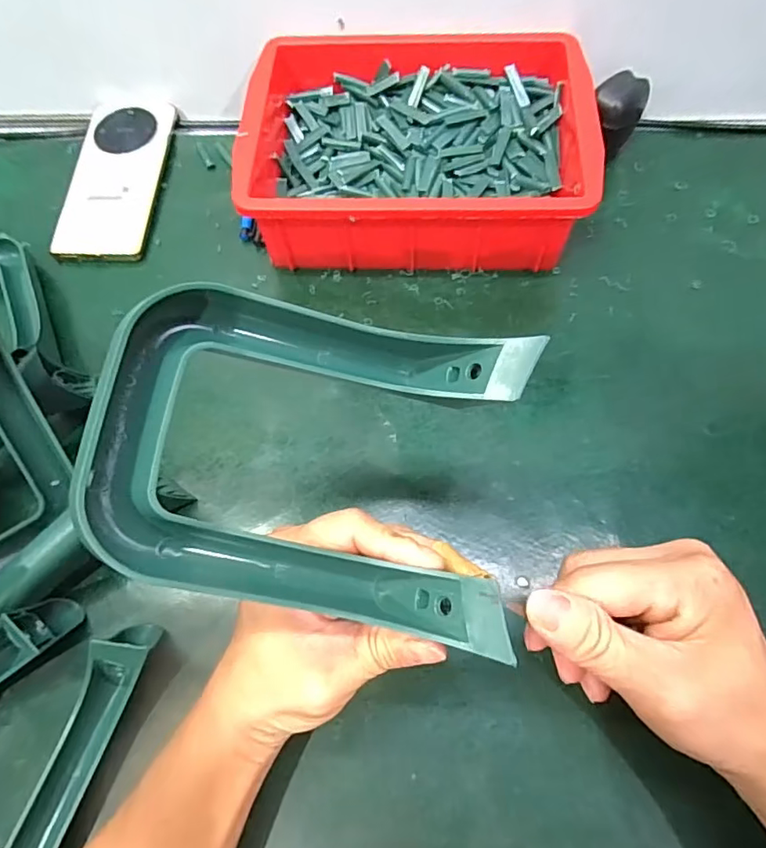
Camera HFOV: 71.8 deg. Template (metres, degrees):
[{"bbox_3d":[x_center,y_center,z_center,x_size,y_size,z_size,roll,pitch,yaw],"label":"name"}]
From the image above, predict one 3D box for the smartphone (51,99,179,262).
[{"bbox_3d":[-0.225,-0.209,0.447,0.072,0.009,0.159,6,72,-3],"label":"smartphone"}]

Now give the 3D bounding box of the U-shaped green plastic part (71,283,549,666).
[{"bbox_3d":[-0.024,0.010,0.217,0.159,0.073,0.126,8,68,6],"label":"U-shaped green plastic part"}]

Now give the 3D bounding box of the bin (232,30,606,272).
[{"bbox_3d":[0.024,-0.211,0.410,0.244,0.073,0.179,-1,67,2],"label":"bin"}]

